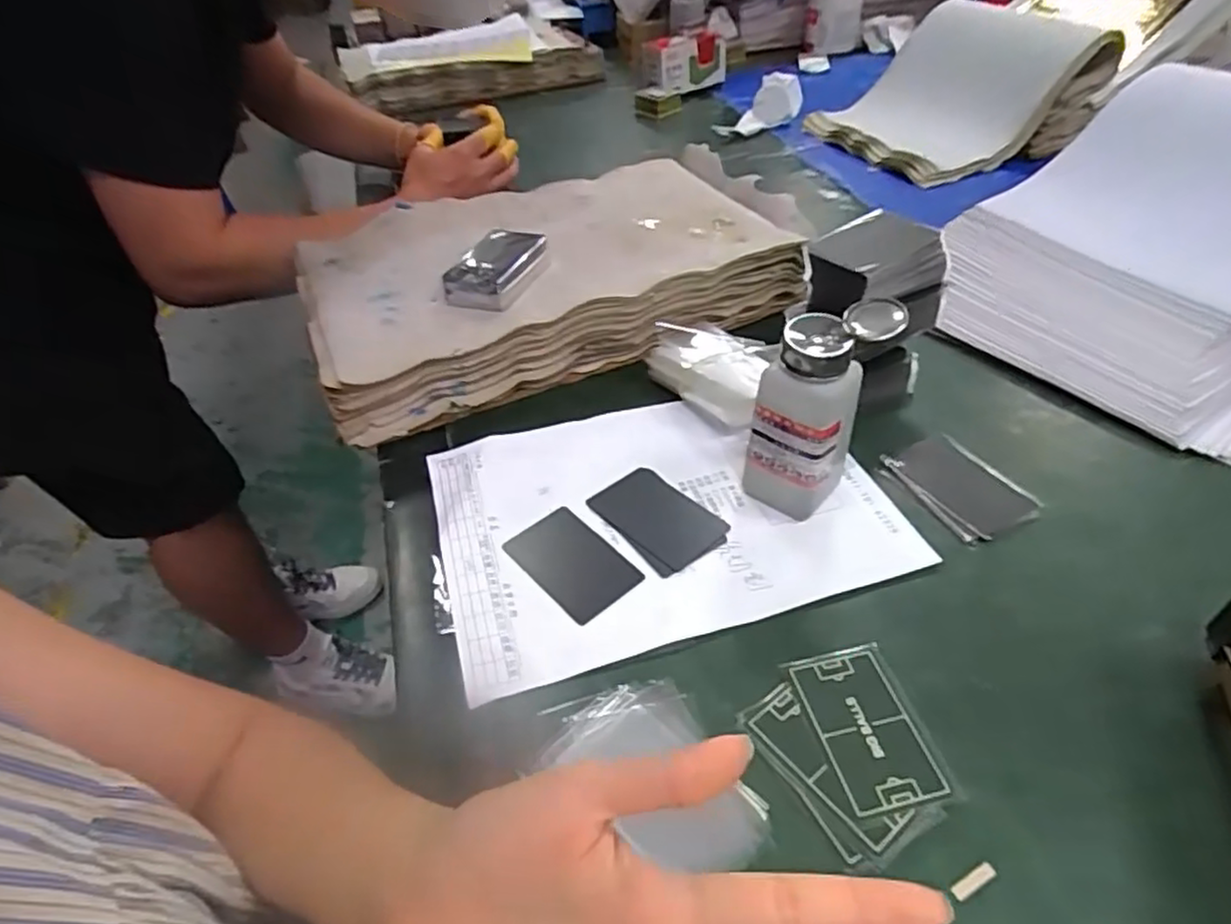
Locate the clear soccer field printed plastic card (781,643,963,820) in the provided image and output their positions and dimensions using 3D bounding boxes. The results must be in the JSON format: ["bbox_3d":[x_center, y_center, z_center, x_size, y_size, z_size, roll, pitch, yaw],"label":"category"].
[{"bbox_3d":[0.130,0.136,0.356,0.054,0.004,0.085,-10,44,-7],"label":"clear soccer field printed plastic card"}]

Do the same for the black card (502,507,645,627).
[{"bbox_3d":[-0.028,0.065,0.447,0.053,0.004,0.085,-32,48,-26],"label":"black card"}]

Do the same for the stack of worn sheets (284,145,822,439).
[{"bbox_3d":[-0.057,-0.184,0.653,0.444,0.078,0.257,-19,46,-16],"label":"stack of worn sheets"}]

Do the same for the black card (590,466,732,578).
[{"bbox_3d":[0.028,0.038,0.473,0.058,0.004,0.089,-30,48,-25],"label":"black card"}]

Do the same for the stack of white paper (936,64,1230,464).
[{"bbox_3d":[0.458,-0.197,0.584,0.334,0.150,0.289,-33,51,-28],"label":"stack of white paper"}]

